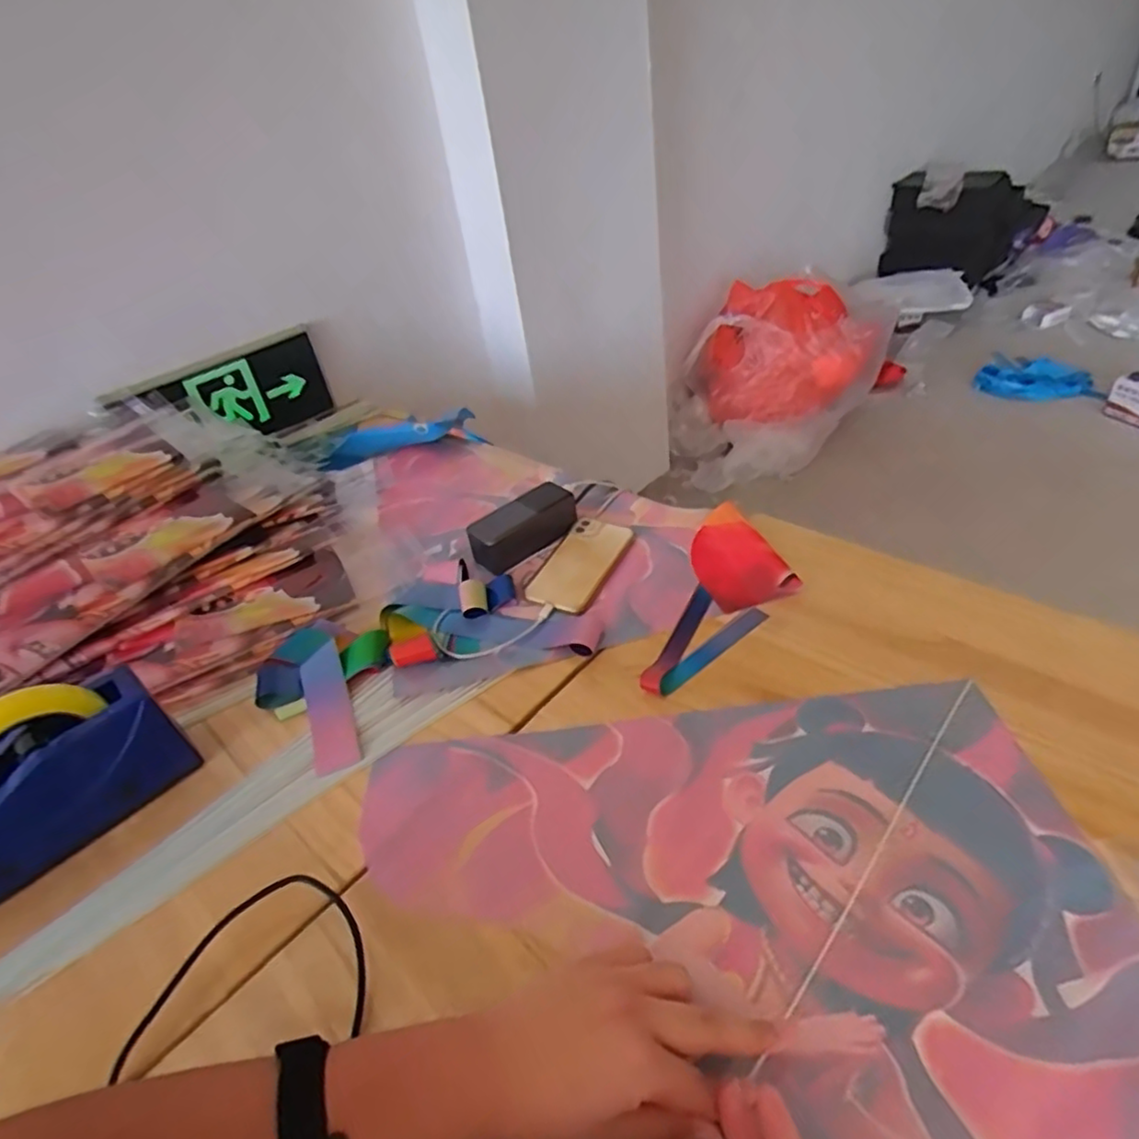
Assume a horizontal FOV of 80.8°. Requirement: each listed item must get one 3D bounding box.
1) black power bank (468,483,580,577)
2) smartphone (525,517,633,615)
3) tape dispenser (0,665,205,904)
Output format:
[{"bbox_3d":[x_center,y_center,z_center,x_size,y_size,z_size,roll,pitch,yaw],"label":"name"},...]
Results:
[{"bbox_3d":[-0.058,-0.051,0.814,0.136,0.054,0.058,-31,42,-26],"label":"black power bank"},{"bbox_3d":[0.013,-0.009,0.771,0.077,0.015,0.154,12,42,26],"label":"smartphone"},{"bbox_3d":[-0.421,0.168,0.539,0.065,0.133,0.185,21,47,34],"label":"tape dispenser"}]

